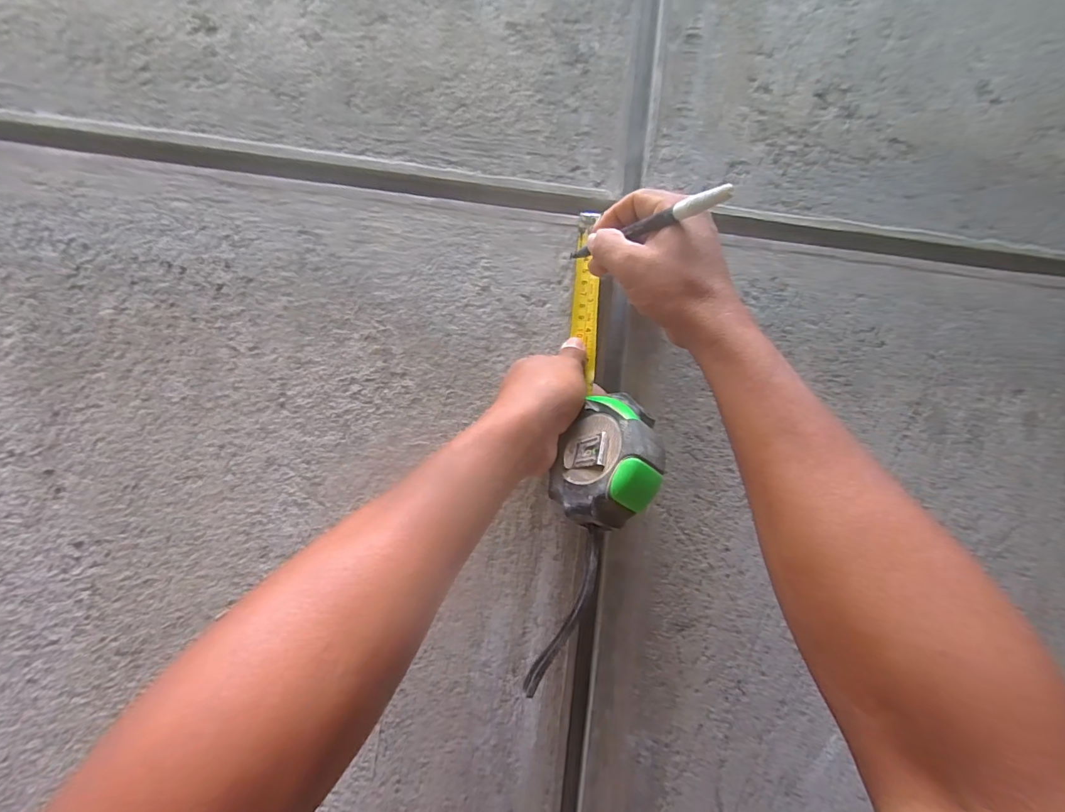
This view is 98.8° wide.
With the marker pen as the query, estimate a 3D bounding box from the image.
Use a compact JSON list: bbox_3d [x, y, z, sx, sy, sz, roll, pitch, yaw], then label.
[{"bbox_3d":[0.071,-0.122,0.321,0.010,0.010,0.155,5,0,-28],"label":"marker pen"}]

